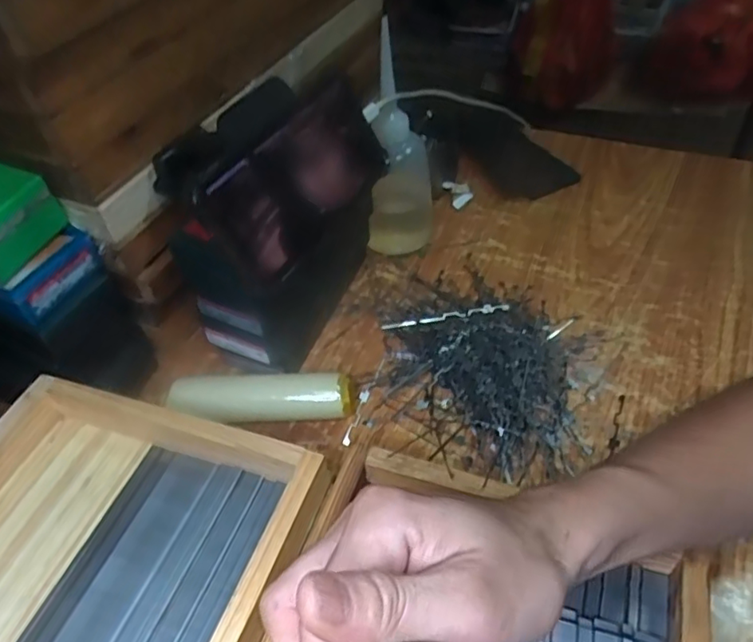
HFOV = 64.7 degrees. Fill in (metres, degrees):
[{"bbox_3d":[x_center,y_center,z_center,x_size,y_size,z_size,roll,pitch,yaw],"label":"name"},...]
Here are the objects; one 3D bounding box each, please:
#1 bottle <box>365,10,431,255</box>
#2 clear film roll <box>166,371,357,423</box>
[{"bbox_3d":[0.018,-0.132,0.482,0.053,0.162,0.042,3,47,8],"label":"bottle"},{"bbox_3d":[-0.077,0.055,0.410,0.121,0.028,0.027,-3,46,2],"label":"clear film roll"}]

